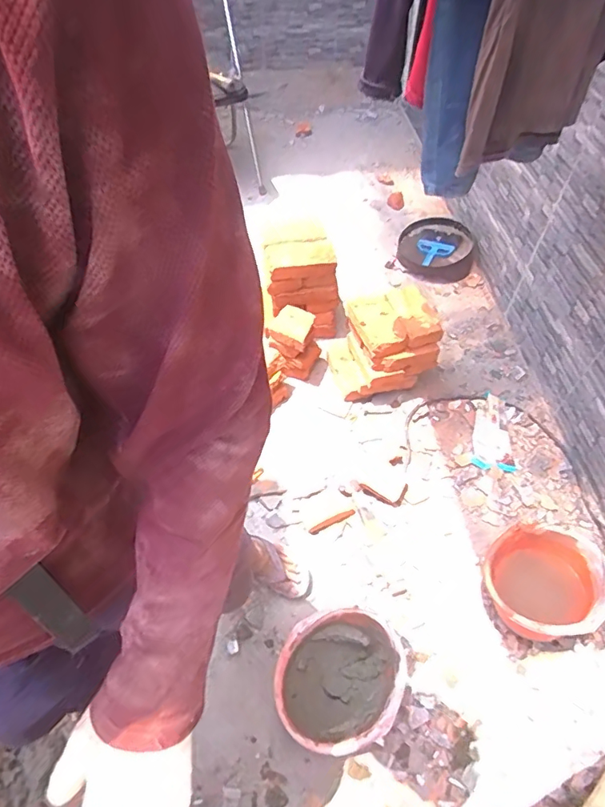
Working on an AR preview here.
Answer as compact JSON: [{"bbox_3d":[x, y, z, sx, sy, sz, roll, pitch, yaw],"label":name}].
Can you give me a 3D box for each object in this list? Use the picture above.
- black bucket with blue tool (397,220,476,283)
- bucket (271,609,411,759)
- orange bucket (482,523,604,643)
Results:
[{"bbox_3d":[0.509,-0.569,1.830,0.259,0.123,0.277,0,54,0],"label":"black bucket with blue tool"},{"bbox_3d":[0.074,0.554,0.976,0.243,0.164,0.214,-19,56,-11],"label":"bucket"},{"bbox_3d":[0.511,0.390,1.059,0.254,0.171,0.227,-8,55,-6],"label":"orange bucket"}]

